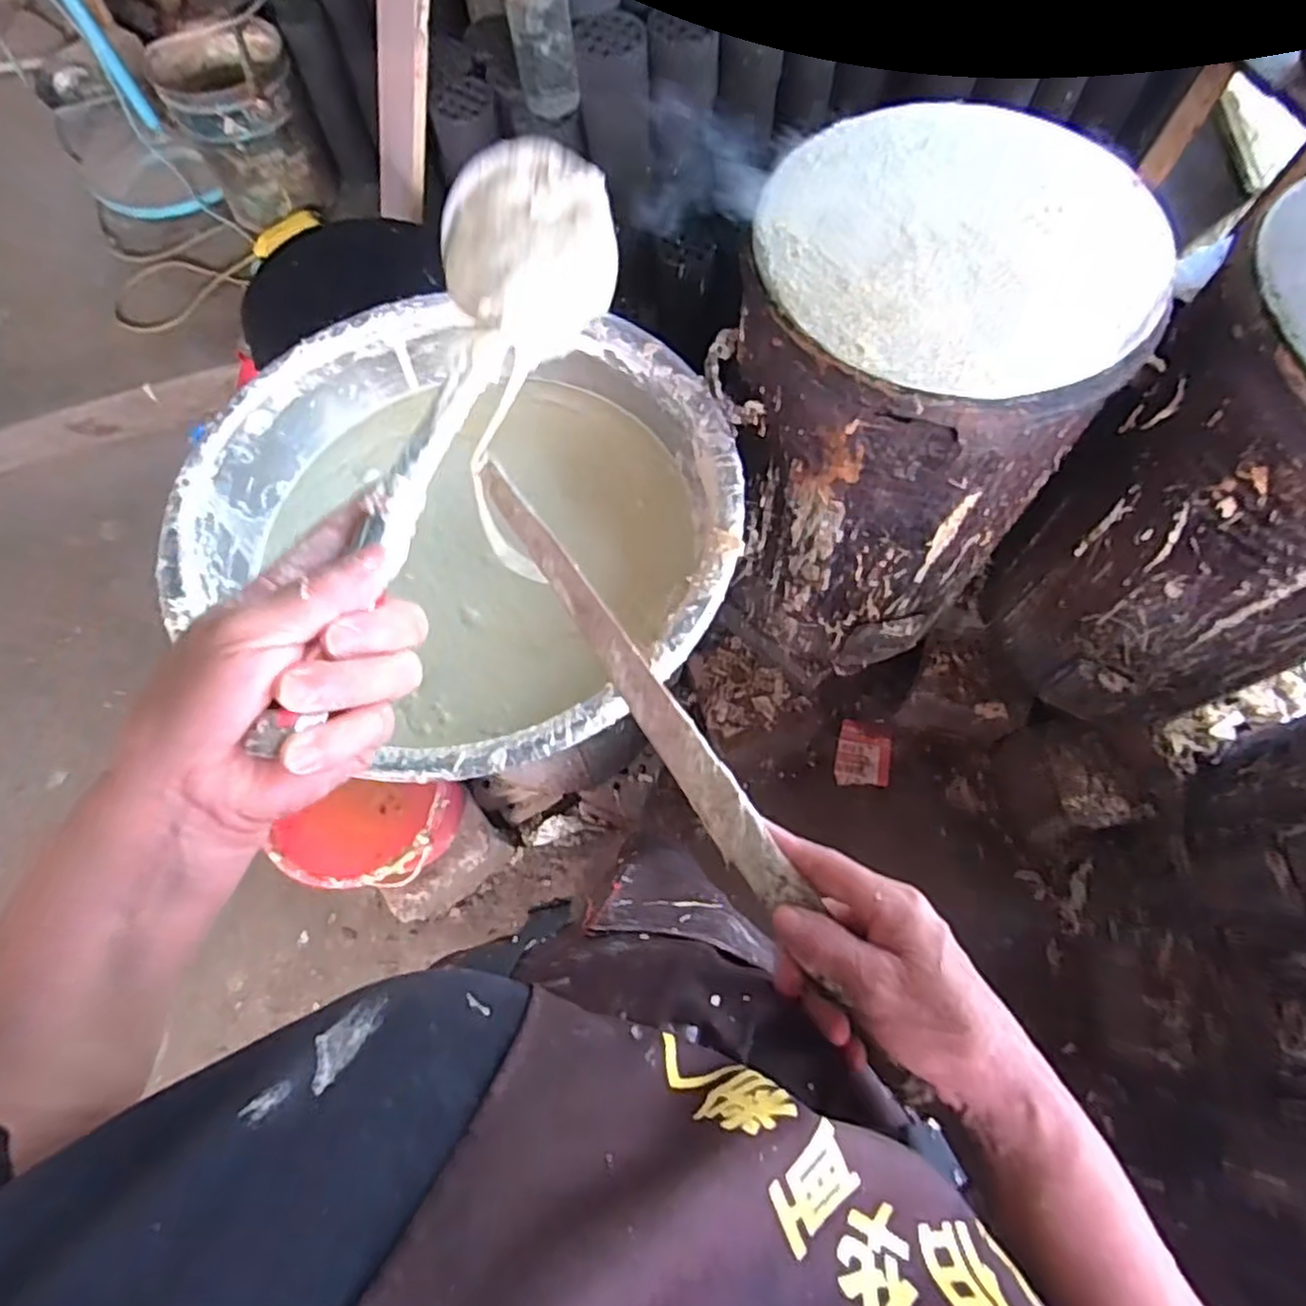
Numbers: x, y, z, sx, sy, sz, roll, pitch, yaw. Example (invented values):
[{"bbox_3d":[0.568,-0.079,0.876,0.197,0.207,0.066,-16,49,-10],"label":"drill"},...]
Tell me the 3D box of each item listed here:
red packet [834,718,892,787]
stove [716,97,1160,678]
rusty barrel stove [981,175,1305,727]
[{"bbox_3d":[0.410,0.201,1.406,0.107,0.022,0.127,13,63,3],"label":"red packet"},{"bbox_3d":[0.301,-0.273,0.935,0.371,0.587,0.376,33,72,15],"label":"stove"},{"bbox_3d":[0.706,-0.193,0.881,0.351,0.578,0.386,36,73,16],"label":"rusty barrel stove"}]

